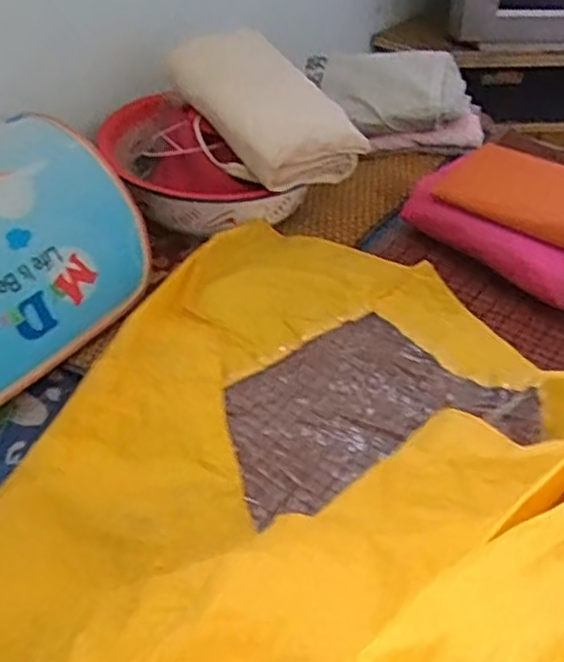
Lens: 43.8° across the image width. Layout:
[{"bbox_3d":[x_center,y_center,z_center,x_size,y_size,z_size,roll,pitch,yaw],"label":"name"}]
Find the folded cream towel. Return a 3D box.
[{"bbox_3d":[-0.025,-0.362,1.106,0.192,0.089,0.305,-28,73,-24],"label":"folded cream towel"}]

